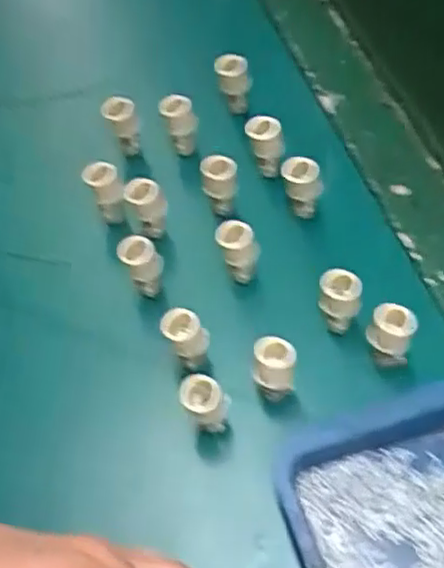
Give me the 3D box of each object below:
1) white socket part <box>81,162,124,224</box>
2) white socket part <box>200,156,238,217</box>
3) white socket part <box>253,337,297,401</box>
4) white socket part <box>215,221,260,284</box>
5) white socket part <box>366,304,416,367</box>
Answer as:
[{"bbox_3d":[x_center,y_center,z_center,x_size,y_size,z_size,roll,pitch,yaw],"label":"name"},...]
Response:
[{"bbox_3d":[-0.074,-0.058,0.429,0.021,0.036,0.021,-1,54,1],"label":"white socket part"},{"bbox_3d":[-0.001,-0.061,0.438,0.022,0.048,0.021,3,55,4],"label":"white socket part"},{"bbox_3d":[0.027,0.046,0.358,0.021,0.043,0.016,6,55,6],"label":"white socket part"},{"bbox_3d":[0.008,-0.017,0.395,0.020,0.039,0.024,-11,55,-6],"label":"white socket part"},{"bbox_3d":[0.091,0.030,0.370,0.023,0.048,0.020,14,56,11],"label":"white socket part"}]

